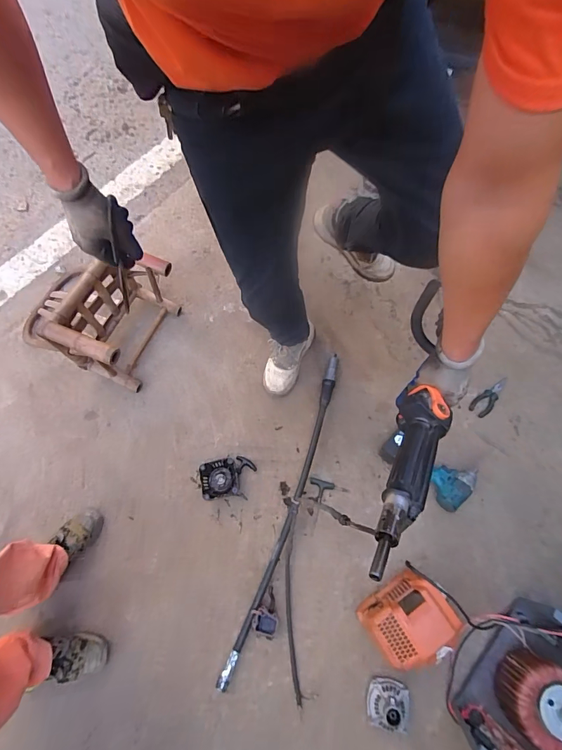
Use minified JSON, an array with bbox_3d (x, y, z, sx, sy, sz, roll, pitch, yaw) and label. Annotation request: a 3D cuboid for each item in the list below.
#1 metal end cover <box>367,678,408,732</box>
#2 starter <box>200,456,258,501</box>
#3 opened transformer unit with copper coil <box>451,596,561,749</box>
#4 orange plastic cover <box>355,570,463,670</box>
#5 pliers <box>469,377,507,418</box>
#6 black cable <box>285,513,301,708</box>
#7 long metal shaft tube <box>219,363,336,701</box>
[{"bbox_3d":[0.241,0.732,0.819,0.091,0.076,0.087,5,70,2],"label":"metal end cover"},{"bbox_3d":[-0.155,0.299,1.085,0.157,0.043,0.109,-11,70,-3],"label":"starter"},{"bbox_3d":[0.539,0.675,0.756,0.253,0.177,0.326,35,74,13],"label":"opened transformer unit with copper coil"},{"bbox_3d":[0.293,0.558,0.855,0.184,0.134,0.138,-36,73,-12],"label":"orange plastic cover"},{"bbox_3d":[0.632,0.064,1.116,0.159,0.012,0.052,-42,75,-14],"label":"pliers"},{"bbox_3d":[0.026,0.579,0.939,0.029,0.011,0.407,-1,70,0],"label":"black cable"},{"bbox_3d":[0.026,0.352,1.035,0.051,0.041,0.912,19,71,7],"label":"long metal shaft tube"}]

